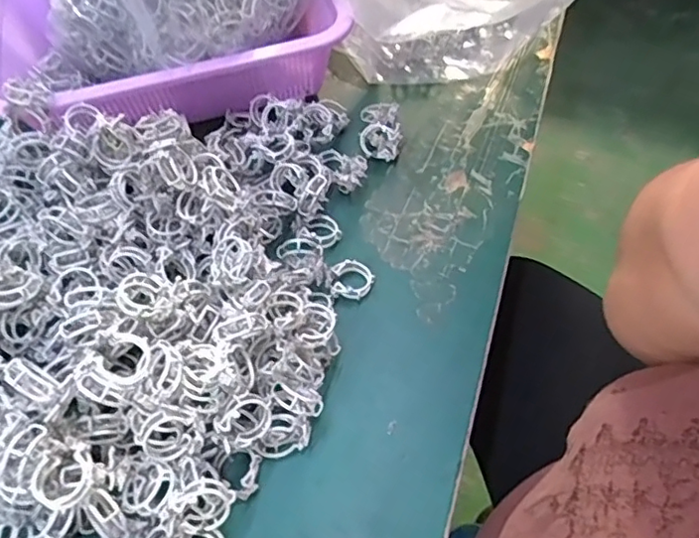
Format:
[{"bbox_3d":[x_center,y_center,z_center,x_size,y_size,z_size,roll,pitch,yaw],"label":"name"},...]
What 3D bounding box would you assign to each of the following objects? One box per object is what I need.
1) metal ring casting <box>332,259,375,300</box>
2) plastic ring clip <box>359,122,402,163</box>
[{"bbox_3d":[0.002,0.007,0.380,0.027,0.011,0.026,0,57,0],"label":"metal ring casting"},{"bbox_3d":[0.023,-0.096,0.436,0.028,0.022,0.028,4,57,3],"label":"plastic ring clip"}]

